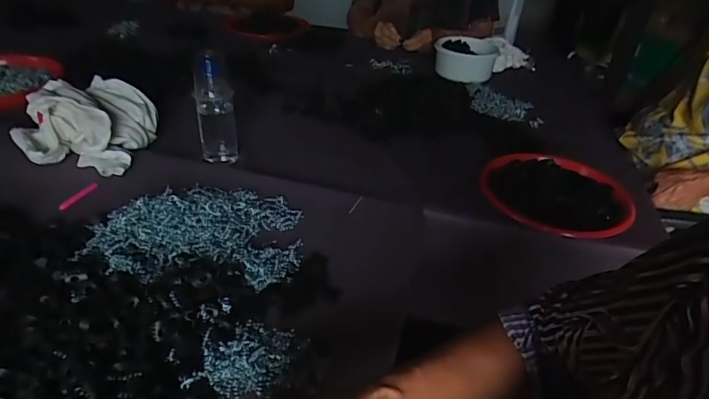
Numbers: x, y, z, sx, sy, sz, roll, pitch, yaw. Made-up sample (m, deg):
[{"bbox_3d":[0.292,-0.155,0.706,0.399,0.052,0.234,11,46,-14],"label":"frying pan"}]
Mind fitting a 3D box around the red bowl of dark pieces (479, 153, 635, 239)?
[{"bbox_3d":[0.315,-0.018,0.727,0.226,0.037,0.201,28,43,35],"label":"red bowl of dark pieces"}]

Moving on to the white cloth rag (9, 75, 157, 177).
[{"bbox_3d":[-0.446,-0.130,0.750,0.193,0.094,0.181,2,34,2],"label":"white cloth rag"}]

